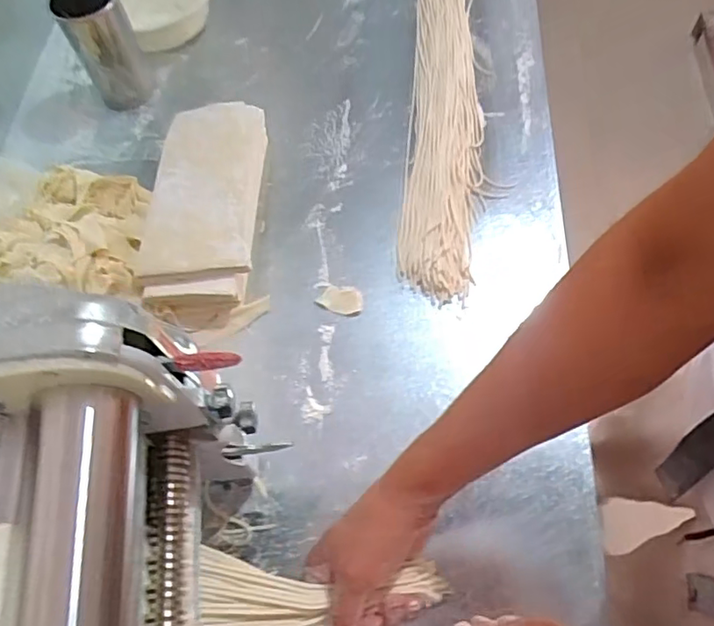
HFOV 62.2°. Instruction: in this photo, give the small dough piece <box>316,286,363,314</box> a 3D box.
[{"bbox_3d":[-0.020,-0.017,0.718,0.054,0.004,0.039,4,62,5],"label":"small dough piece"}]

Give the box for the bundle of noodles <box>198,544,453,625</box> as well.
[{"bbox_3d":[-0.023,0.227,0.464,0.199,0.018,0.098,-2,60,-17],"label":"bundle of noodles"}]

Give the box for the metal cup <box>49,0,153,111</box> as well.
[{"bbox_3d":[-0.356,-0.377,0.845,0.083,0.175,0.083,-1,62,2],"label":"metal cup"}]

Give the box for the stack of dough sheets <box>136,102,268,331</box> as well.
[{"bbox_3d":[-0.187,-0.139,0.753,0.138,0.072,0.312,-1,62,3],"label":"stack of dough sheets"}]

